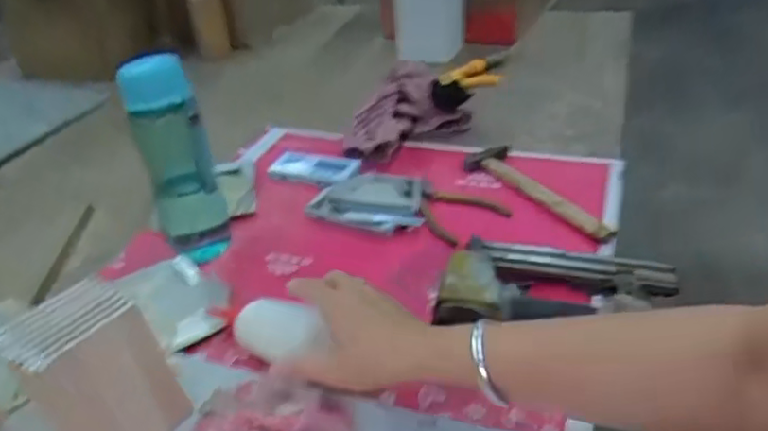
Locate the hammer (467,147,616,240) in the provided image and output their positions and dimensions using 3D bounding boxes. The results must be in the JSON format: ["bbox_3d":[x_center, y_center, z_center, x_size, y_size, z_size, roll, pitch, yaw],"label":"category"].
[{"bbox_3d":[0.194,-0.041,0.807,0.063,0.021,0.269,-22,36,-26],"label":"hammer"}]

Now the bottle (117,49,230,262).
[{"bbox_3d":[-0.224,-0.056,0.691,0.072,0.227,0.060,-14,33,-16],"label":"bottle"}]

